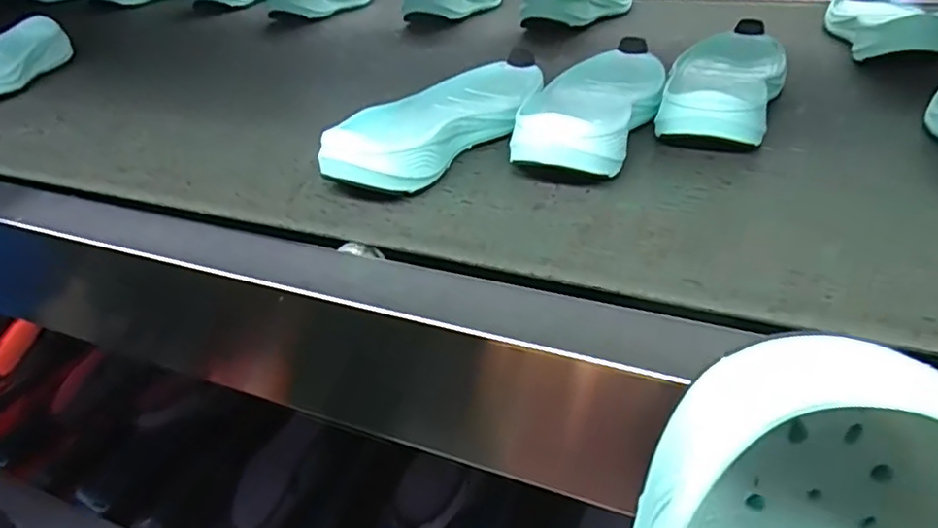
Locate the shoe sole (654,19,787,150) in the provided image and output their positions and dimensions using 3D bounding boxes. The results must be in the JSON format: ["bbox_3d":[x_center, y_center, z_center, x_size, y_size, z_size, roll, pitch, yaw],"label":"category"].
[{"bbox_3d":[0.212,-0.152,0.511,0.084,0.036,0.223,12,36,23],"label":"shoe sole"}]

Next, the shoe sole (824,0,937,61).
[{"bbox_3d":[0.422,-0.256,0.636,0.088,0.041,0.210,8,35,17],"label":"shoe sole"}]

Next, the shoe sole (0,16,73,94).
[{"bbox_3d":[-0.513,-0.221,0.674,0.072,0.044,0.191,1,33,6],"label":"shoe sole"}]

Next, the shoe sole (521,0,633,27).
[{"bbox_3d":[0.153,-0.343,0.790,0.084,0.041,0.224,17,38,28],"label":"shoe sole"}]

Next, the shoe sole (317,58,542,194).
[{"bbox_3d":[-0.022,-0.109,0.470,0.087,0.035,0.219,16,38,28],"label":"shoe sole"}]

